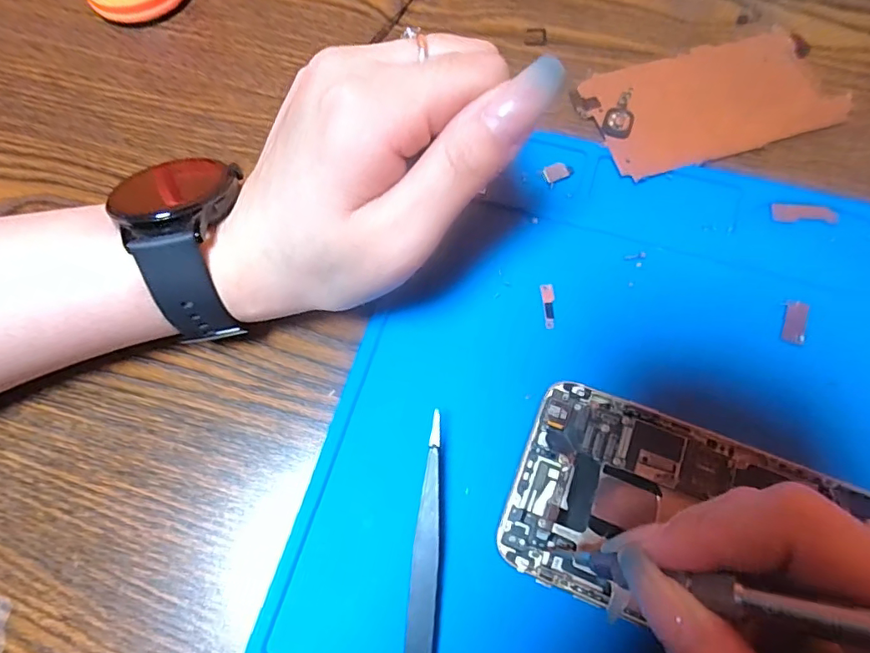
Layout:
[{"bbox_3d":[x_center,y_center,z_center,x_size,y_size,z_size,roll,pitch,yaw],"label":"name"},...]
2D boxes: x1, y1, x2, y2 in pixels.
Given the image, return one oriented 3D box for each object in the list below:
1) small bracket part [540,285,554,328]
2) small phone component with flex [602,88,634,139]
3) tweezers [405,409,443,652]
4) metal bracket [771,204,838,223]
[{"bbox_3d":[0.045,-0.008,0.198,0.005,0.004,0.019,-1,70,-1],"label":"small bracket part"},{"bbox_3d":[0.083,-0.094,0.222,0.012,0.004,0.023,20,73,9],"label":"small phone component with flex"},{"bbox_3d":[-0.003,0.087,0.161,0.009,0.015,0.111,4,71,4],"label":"tweezers"},{"bbox_3d":[0.151,-0.047,0.204,0.025,0.004,0.009,1,71,3],"label":"metal bracket"}]

